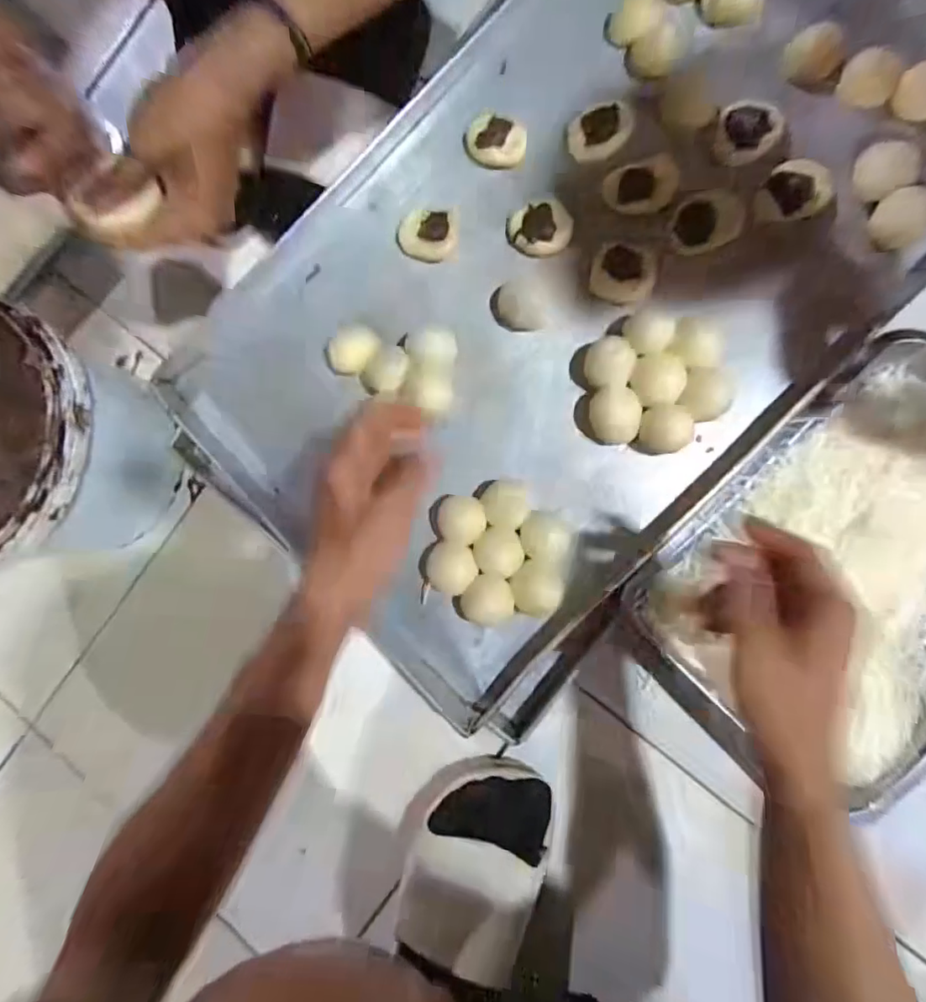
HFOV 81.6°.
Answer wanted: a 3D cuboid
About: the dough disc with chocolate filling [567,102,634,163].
[{"bbox_3d":[0.123,-0.332,0.484,0.054,0.011,0.048,-4,86,8],"label":"dough disc with chocolate filling"}]

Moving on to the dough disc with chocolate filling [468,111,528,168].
[{"bbox_3d":[0.030,-0.338,0.500,0.055,0.018,0.042,39,93,8],"label":"dough disc with chocolate filling"}]

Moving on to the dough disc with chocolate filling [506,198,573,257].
[{"bbox_3d":[0.069,-0.249,0.484,0.057,0.018,0.056,0,87,8],"label":"dough disc with chocolate filling"}]

